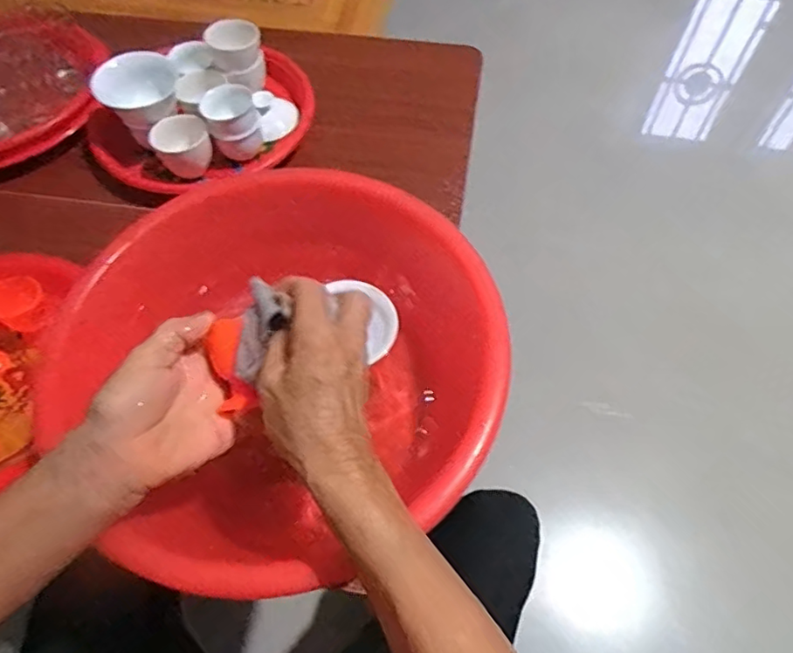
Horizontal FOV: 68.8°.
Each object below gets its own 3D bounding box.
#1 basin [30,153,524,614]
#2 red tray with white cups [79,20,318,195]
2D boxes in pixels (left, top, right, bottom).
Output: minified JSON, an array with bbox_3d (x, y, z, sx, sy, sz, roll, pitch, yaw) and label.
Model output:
[{"bbox_3d":[-0.086,0.037,0.441,0.312,0.097,0.286,0,60,1],"label":"basin"},{"bbox_3d":[-0.213,-0.245,0.630,0.234,0.079,0.188,-12,61,-6],"label":"red tray with white cups"}]

